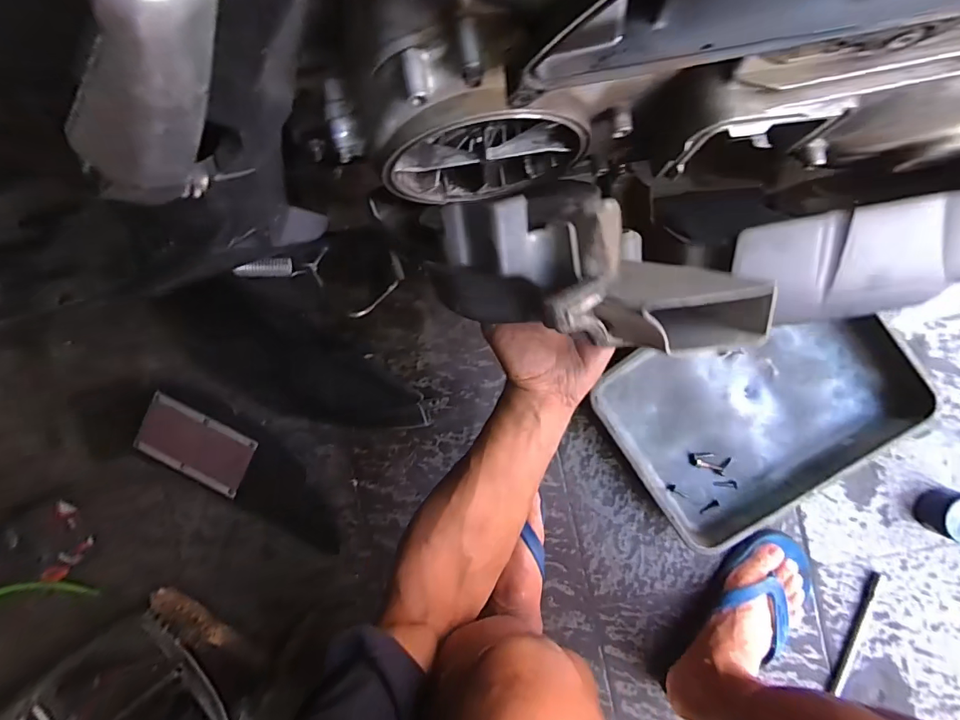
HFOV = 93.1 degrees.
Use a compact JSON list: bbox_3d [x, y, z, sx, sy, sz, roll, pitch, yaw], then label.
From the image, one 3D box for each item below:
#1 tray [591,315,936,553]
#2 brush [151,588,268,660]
[{"bbox_3d":[0.359,0.056,0.601,0.358,0.046,0.270,-35,87,4],"label":"tray"},{"bbox_3d":[-0.401,0.396,0.665,0.193,0.044,0.036,30,92,4],"label":"brush"}]

